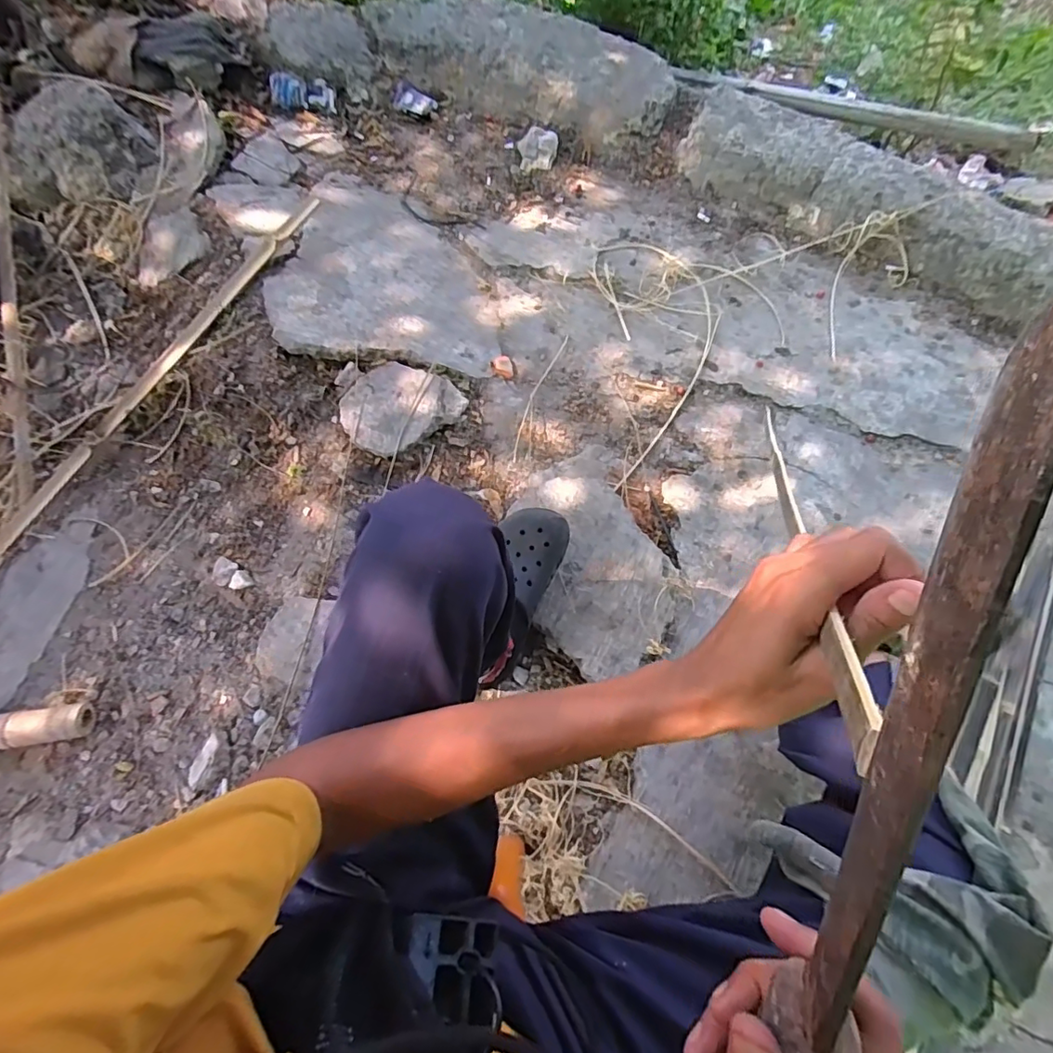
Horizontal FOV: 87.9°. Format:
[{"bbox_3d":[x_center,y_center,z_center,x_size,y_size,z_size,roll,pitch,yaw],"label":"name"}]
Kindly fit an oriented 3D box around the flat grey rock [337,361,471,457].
[{"bbox_3d":[-0.247,-0.235,1.036,0.209,0.024,0.187,-39,73,-15],"label":"flat grey rock"}]

